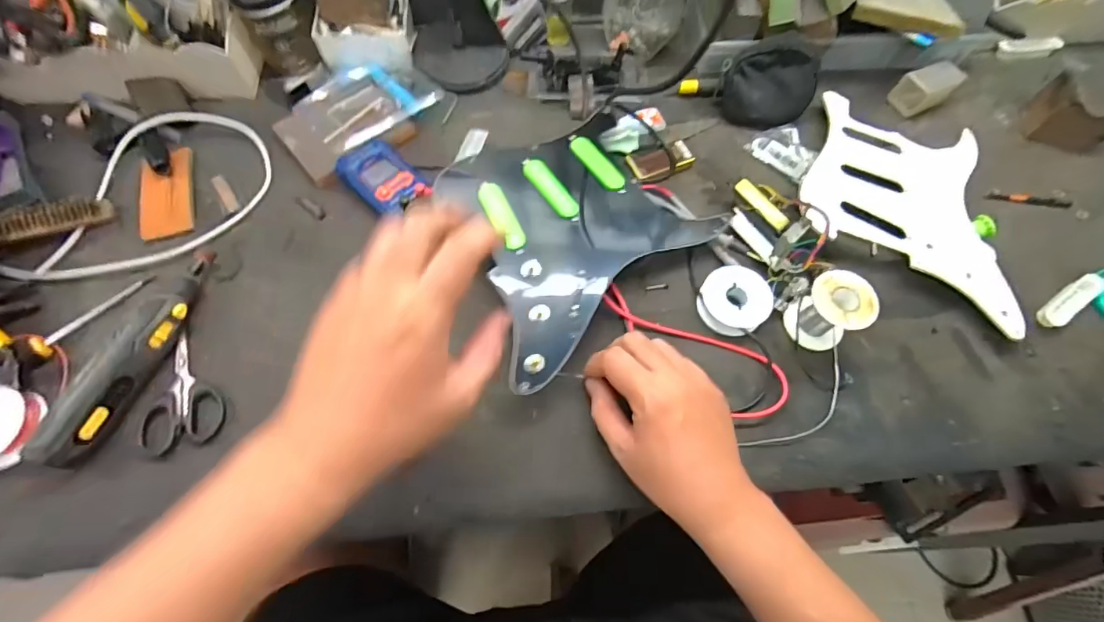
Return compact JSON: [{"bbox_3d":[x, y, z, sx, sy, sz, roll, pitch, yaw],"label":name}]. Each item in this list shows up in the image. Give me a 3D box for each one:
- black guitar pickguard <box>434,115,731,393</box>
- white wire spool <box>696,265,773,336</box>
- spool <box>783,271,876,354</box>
[{"bbox_3d":[0.009,-0.081,0.443,0.249,0.025,0.196,-39,80,-21],"label":"black guitar pickguard"},{"bbox_3d":[0.169,-0.010,0.447,0.062,0.024,0.062,1,65,-2],"label":"white wire spool"},{"bbox_3d":[0.244,0.000,0.422,0.049,0.054,0.051,1,65,-2],"label":"spool"}]

